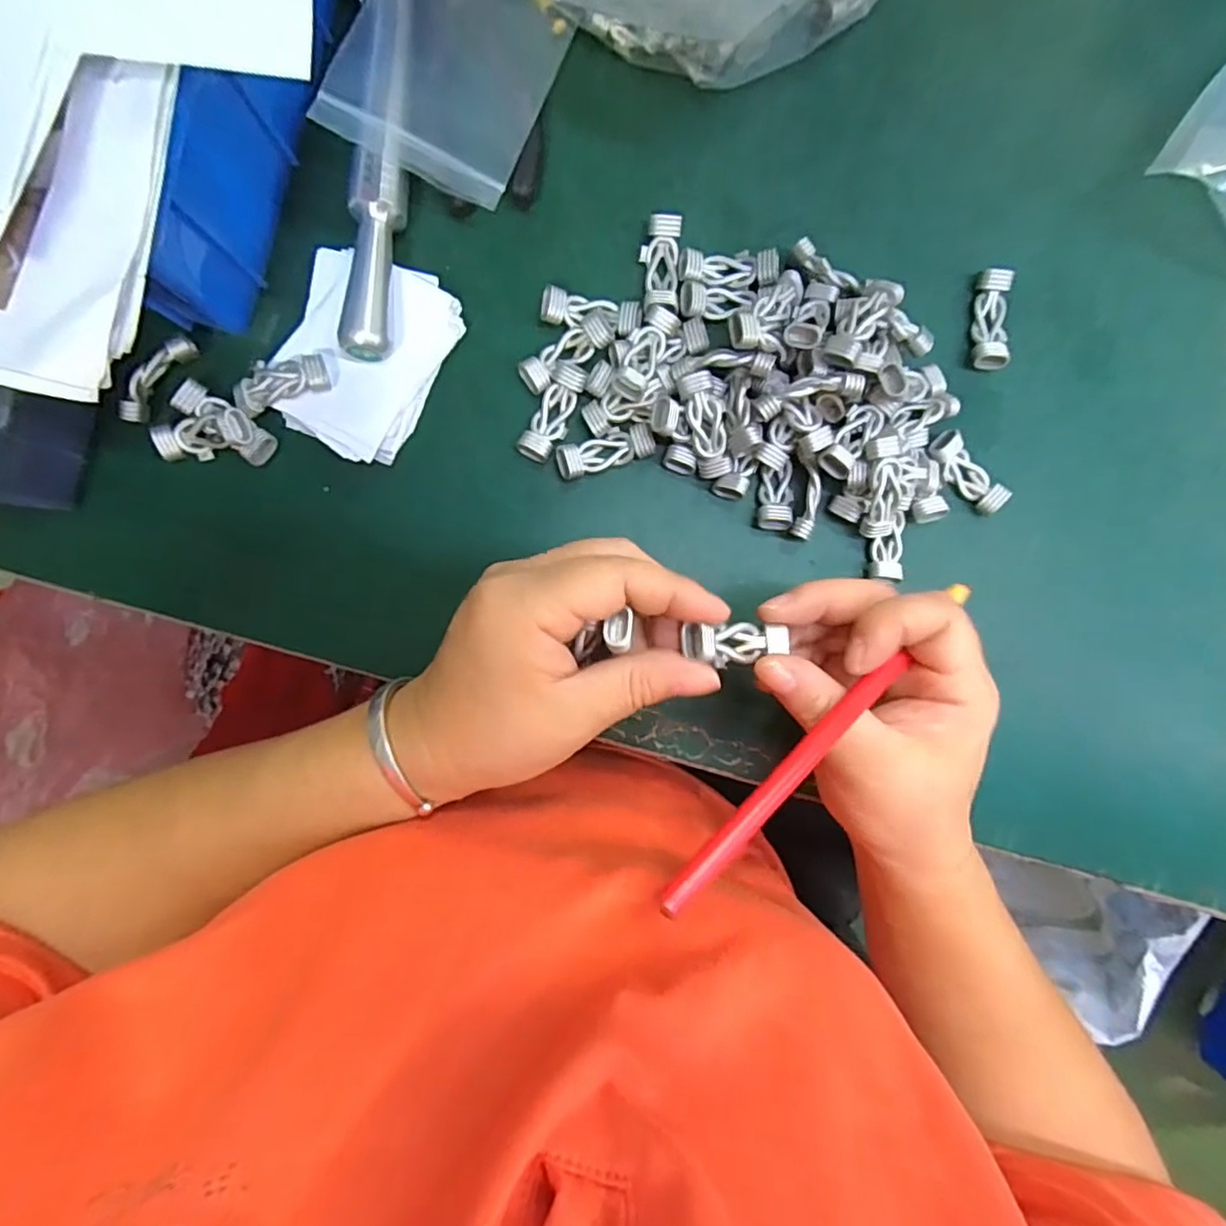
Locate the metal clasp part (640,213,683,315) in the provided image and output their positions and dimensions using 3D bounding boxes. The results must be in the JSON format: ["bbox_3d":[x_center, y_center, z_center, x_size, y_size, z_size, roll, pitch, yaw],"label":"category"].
[{"bbox_3d":[0.022,-0.158,0.278,0.017,0.010,0.044,3,92,-3],"label":"metal clasp part"}]

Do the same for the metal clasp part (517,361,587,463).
[{"bbox_3d":[-0.028,-0.092,0.280,0.016,0.006,0.046,25,90,-4],"label":"metal clasp part"}]

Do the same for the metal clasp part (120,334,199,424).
[{"bbox_3d":[-0.199,-0.102,0.265,0.009,0.012,0.043,36,90,-4],"label":"metal clasp part"}]

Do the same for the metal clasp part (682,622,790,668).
[{"bbox_3d":[0.044,0.012,0.223,0.041,0.010,0.015,2,92,-30],"label":"metal clasp part"}]

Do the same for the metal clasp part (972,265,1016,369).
[{"bbox_3d":[0.180,-0.139,0.288,0.015,0.010,0.046,4,91,-3],"label":"metal clasp part"}]

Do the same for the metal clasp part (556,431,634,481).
[{"bbox_3d":[-0.008,-0.073,0.281,0.035,0.008,0.015,-19,93,-2],"label":"metal clasp part"}]

